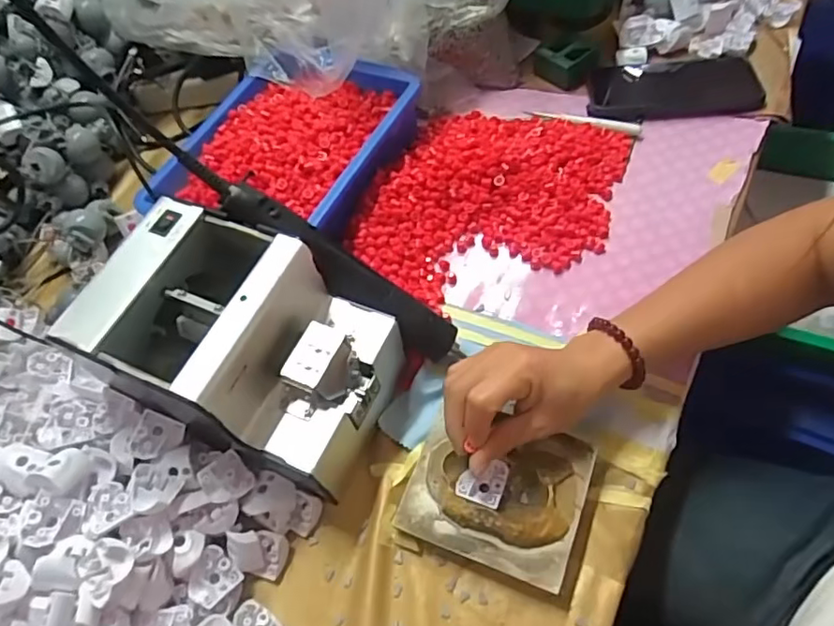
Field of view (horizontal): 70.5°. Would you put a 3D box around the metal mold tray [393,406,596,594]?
[{"bbox_3d":[0.054,0.121,0.405,0.111,0.033,0.095,16,63,17],"label":"metal mold tray"}]

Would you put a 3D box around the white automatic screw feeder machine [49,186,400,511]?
[{"bbox_3d":[-0.115,0.027,0.413,0.184,0.129,0.127,16,63,17],"label":"white automatic screw feeder machine"}]

